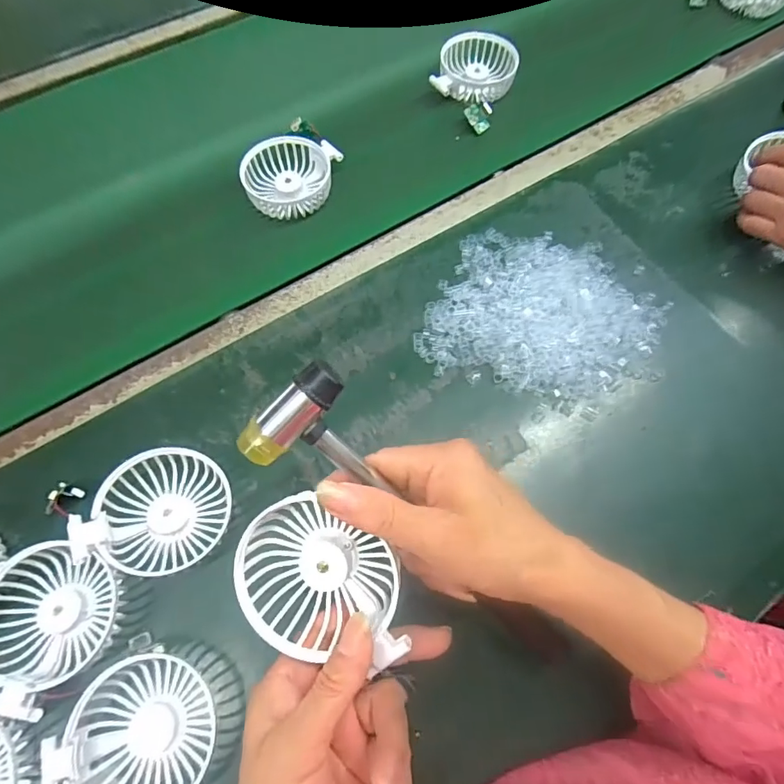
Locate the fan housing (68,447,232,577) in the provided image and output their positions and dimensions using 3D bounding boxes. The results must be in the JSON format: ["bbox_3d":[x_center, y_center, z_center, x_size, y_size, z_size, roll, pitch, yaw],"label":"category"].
[{"bbox_3d":[-0.170,0.087,0.350,0.086,0.023,0.089,27,58,-18],"label":"fan housing"}]

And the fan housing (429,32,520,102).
[{"bbox_3d":[0.098,-0.372,0.549,0.090,0.028,0.079,12,68,3],"label":"fan housing"}]

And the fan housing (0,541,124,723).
[{"bbox_3d":[-0.234,0.154,0.320,0.082,0.036,0.099,18,68,6],"label":"fan housing"}]

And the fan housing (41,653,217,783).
[{"bbox_3d":[-0.159,0.221,0.308,0.085,0.048,0.081,1,68,-1],"label":"fan housing"}]

